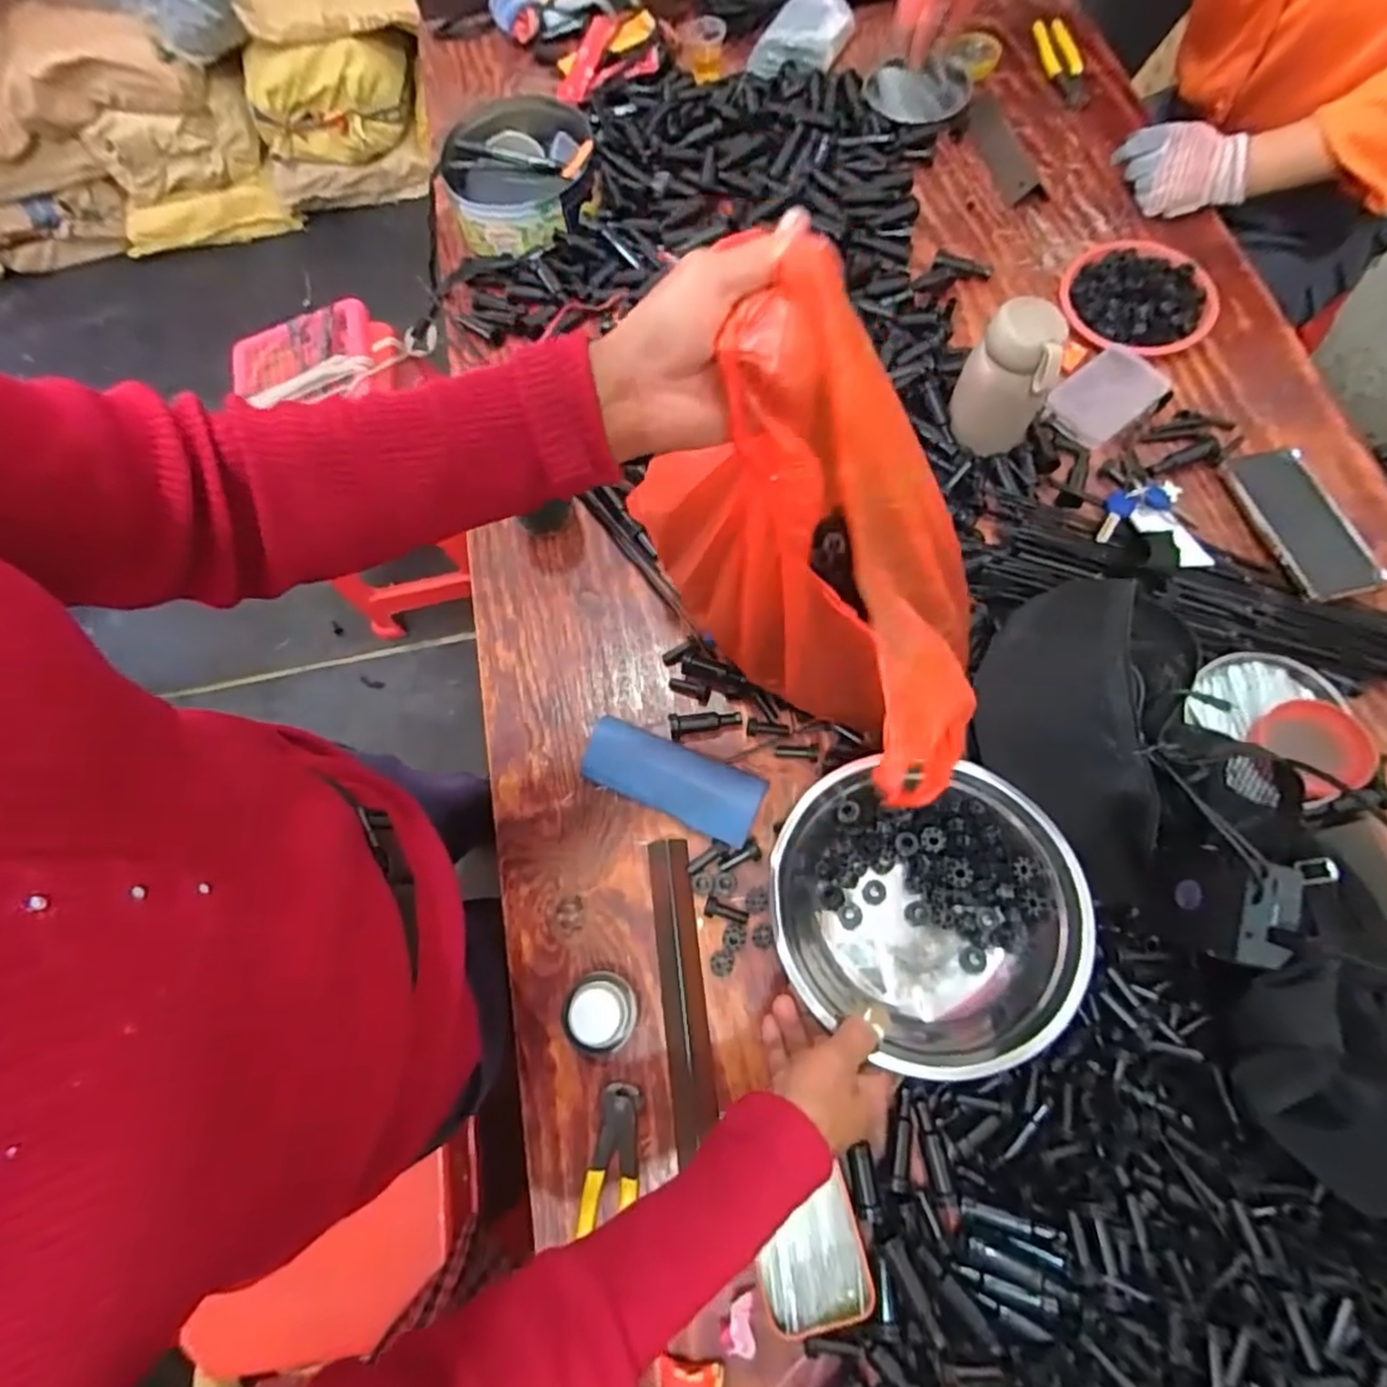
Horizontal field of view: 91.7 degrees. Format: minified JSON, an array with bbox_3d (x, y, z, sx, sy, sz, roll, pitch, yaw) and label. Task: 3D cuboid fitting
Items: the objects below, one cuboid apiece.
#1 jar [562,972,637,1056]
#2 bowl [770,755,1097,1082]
[{"bbox_3d":[-0.074,0.257,0.539,0.055,0.038,0.060,-1,71,4],"label":"jar"},{"bbox_3d":[0.171,0.164,0.527,0.213,0.100,0.212,0,69,0],"label":"bowl"}]

